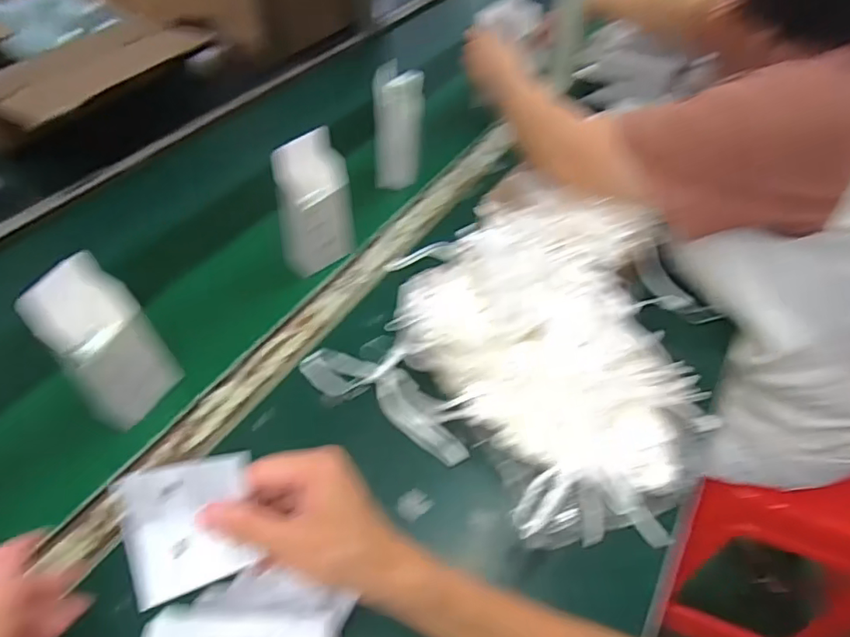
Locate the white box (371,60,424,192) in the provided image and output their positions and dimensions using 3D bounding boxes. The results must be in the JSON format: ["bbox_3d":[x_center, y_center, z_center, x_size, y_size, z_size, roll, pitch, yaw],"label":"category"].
[{"bbox_3d":[-0.037,-0.264,0.788,0.066,0.162,0.043,-1,23,-5],"label":"white box"}]

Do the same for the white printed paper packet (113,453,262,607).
[{"bbox_3d":[-0.148,0.132,0.358,0.074,0.084,0.008,-11,11,-20],"label":"white printed paper packet"}]

